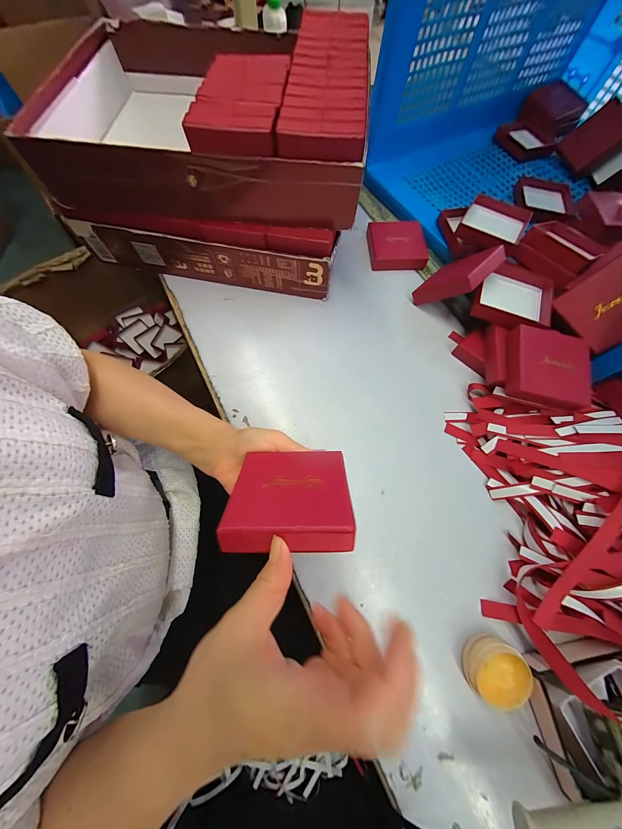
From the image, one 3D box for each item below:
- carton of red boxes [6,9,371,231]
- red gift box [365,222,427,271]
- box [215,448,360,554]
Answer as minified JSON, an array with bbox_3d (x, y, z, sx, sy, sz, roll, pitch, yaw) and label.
[{"bbox_3d":[-0.137,-0.409,0.363,0.415,0.101,0.307,6,70,1],"label":"carton of red boxes"},{"bbox_3d":[0.150,-0.298,0.464,0.097,0.021,0.094,-3,70,0],"label":"red gift box"},{"bbox_3d":[-0.016,0.063,0.212,0.088,0.021,0.089,-2,26,1],"label":"box"}]

